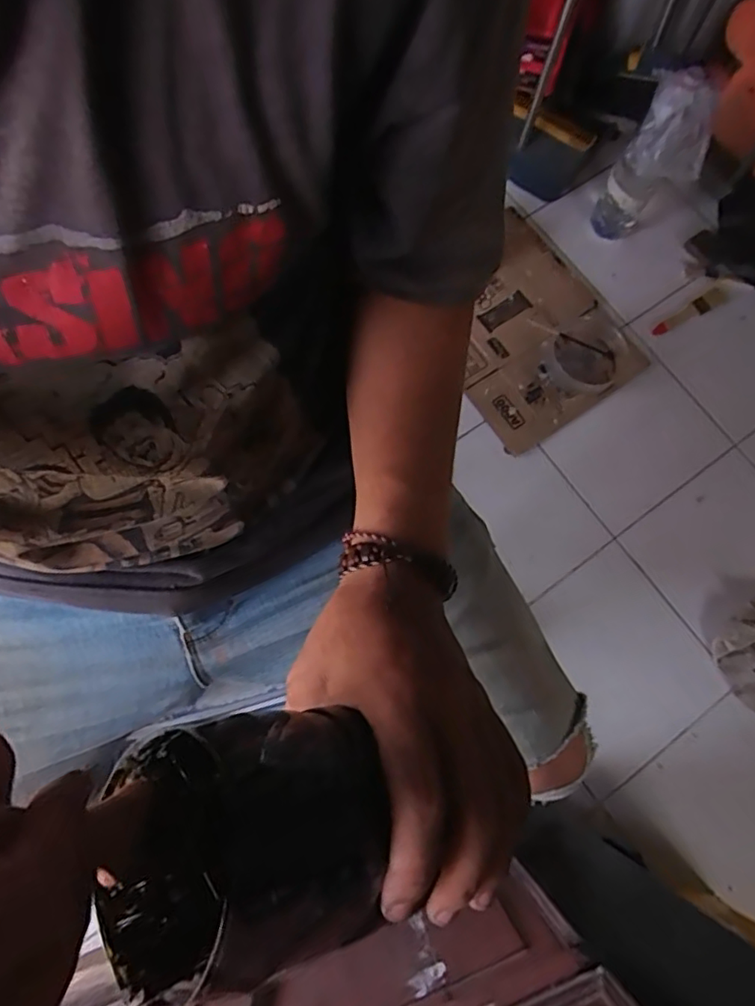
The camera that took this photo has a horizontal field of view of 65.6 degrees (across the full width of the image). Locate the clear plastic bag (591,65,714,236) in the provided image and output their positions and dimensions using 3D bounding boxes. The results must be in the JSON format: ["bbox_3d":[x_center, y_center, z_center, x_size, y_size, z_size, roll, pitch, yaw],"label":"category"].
[{"bbox_3d":[0.469,-0.565,1.019,0.129,0.296,0.104,33,76,7],"label":"clear plastic bag"}]

